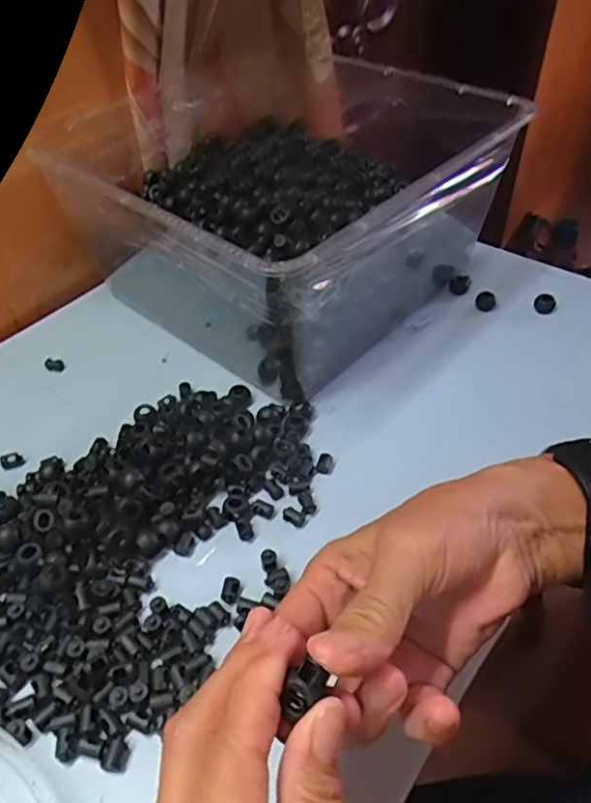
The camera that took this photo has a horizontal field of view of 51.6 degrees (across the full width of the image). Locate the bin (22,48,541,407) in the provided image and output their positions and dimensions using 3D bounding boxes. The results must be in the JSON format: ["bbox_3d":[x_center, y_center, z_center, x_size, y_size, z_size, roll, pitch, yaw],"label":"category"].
[{"bbox_3d":[-0.006,-0.181,0.555,0.315,0.160,0.347,30,51,30],"label":"bin"}]

